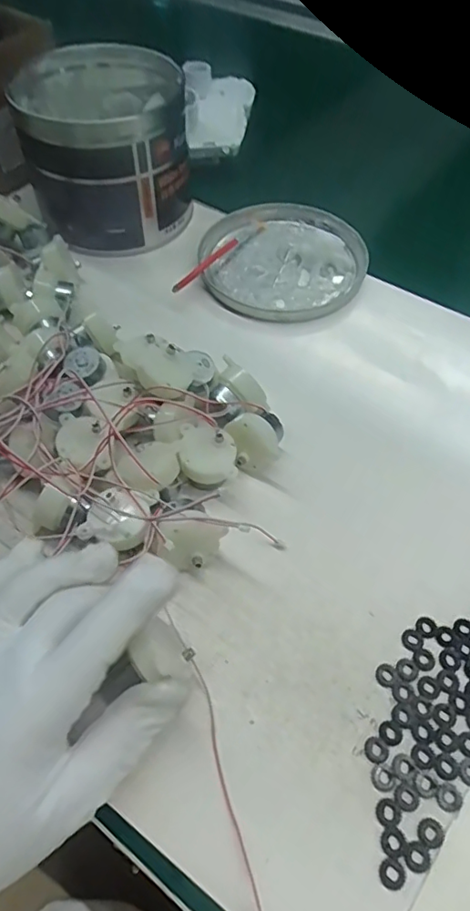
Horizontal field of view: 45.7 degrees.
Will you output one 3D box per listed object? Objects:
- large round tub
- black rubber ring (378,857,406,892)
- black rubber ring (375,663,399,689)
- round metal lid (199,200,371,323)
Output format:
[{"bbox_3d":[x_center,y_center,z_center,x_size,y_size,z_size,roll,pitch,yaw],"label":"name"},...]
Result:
[{"bbox_3d":[-0.102,-0.252,0.440,0.123,0.088,0.136,-4,55,-4],"label":"large round tub"},{"bbox_3d":[0.063,0.167,0.222,0.011,0.004,0.010,-1,57,1],"label":"black rubber ring"},{"bbox_3d":[0.073,0.105,0.267,0.011,0.004,0.011,-1,57,1],"label":"black rubber ring"},{"bbox_3d":[0.039,-0.157,0.443,0.126,0.015,0.127,0,55,0],"label":"round metal lid"}]

